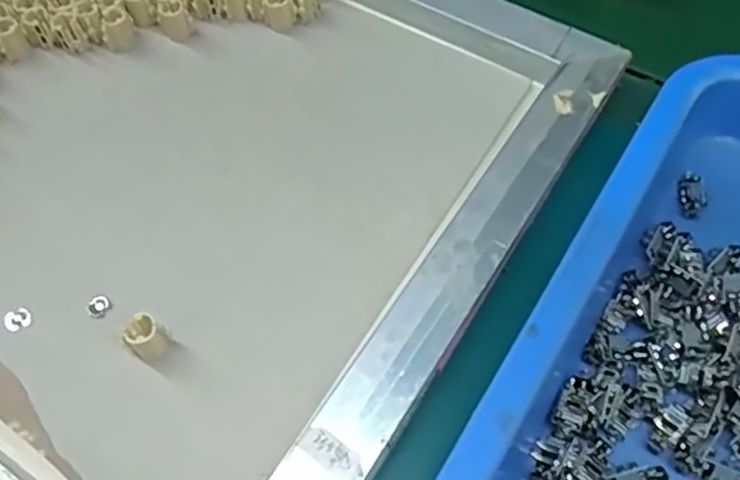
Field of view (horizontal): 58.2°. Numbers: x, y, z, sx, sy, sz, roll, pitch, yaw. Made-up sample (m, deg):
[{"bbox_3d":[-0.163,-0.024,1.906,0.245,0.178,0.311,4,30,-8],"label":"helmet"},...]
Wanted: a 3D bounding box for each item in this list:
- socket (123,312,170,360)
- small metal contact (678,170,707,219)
[{"bbox_3d":[-0.097,0.042,0.289,0.011,0.022,0.013,22,61,13],"label":"socket"},{"bbox_3d":[0.163,-0.022,0.337,0.013,0.004,0.027,5,59,3],"label":"small metal contact"}]

